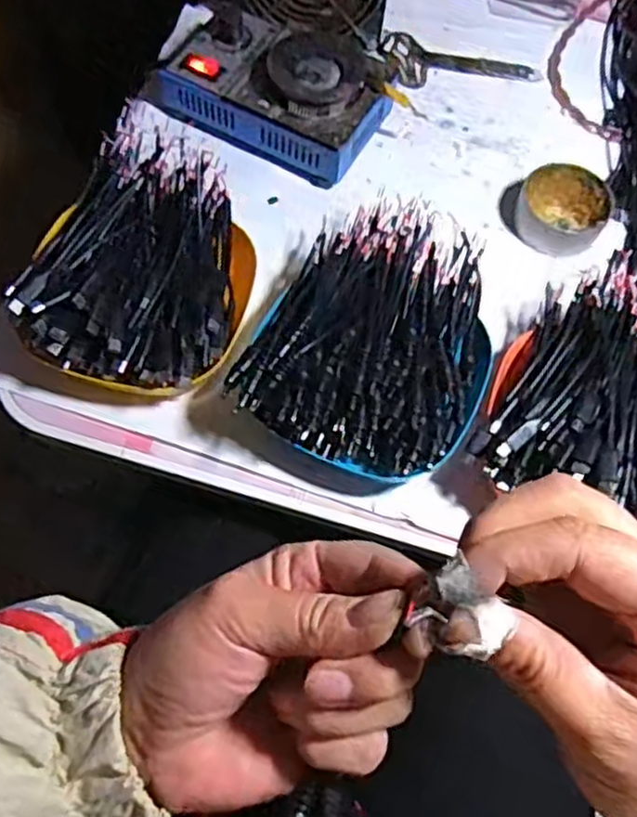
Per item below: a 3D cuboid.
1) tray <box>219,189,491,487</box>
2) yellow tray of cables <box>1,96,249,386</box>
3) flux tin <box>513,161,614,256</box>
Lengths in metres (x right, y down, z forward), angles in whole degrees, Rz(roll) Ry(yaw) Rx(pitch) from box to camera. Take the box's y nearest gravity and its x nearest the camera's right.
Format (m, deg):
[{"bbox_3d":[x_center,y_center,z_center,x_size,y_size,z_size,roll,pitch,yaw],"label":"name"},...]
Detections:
[{"bbox_3d":[0.042,-0.047,0.450,0.130,0.061,0.177,25,67,8],"label":"tray"},{"bbox_3d":[-0.105,-0.096,0.468,0.129,0.056,0.179,15,66,4],"label":"yellow tray of cables"},{"bbox_3d":[0.176,-0.144,0.531,0.062,0.027,0.058,1,66,-2],"label":"flux tin"}]

